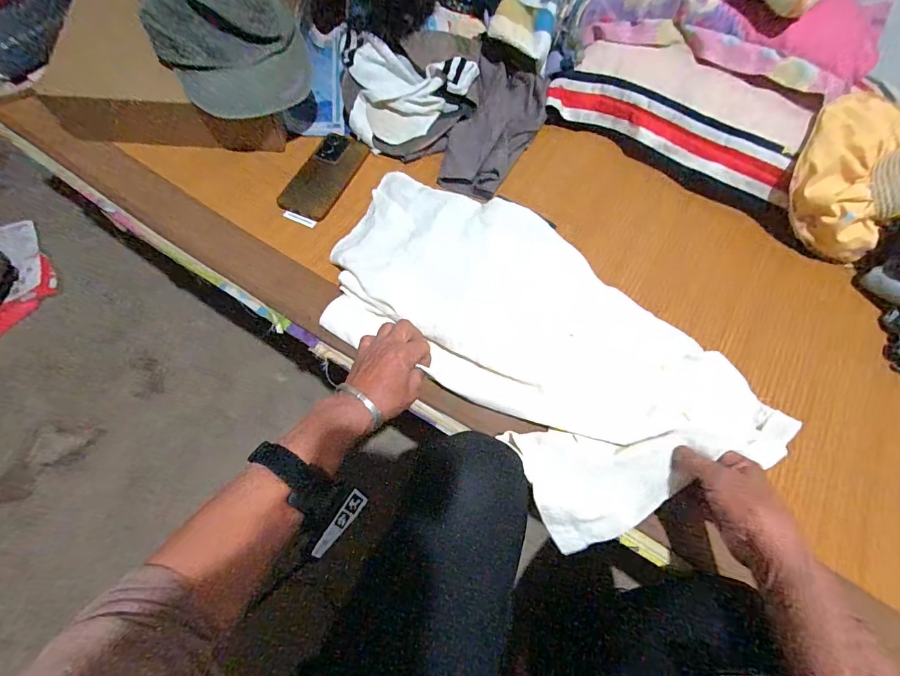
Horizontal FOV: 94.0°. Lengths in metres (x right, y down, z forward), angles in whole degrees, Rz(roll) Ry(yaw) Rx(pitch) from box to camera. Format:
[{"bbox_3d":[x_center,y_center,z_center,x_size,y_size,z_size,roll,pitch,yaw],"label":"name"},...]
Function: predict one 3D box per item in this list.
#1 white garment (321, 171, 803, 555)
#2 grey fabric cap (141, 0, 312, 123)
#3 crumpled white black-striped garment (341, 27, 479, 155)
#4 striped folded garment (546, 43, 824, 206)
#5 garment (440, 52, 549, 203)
[{"bbox_3d":[0.088,-0.012,0.510,0.570,0.061,0.290,38,69,16],"label":"white garment"},{"bbox_3d":[-0.322,-0.424,0.628,0.200,0.091,0.200,-2,96,-21],"label":"grey fabric cap"},{"bbox_3d":[-0.059,-0.394,0.665,0.204,0.078,0.155,-5,65,-4],"label":"crumpled white black-striped garment"},{"bbox_3d":[0.343,-0.344,0.642,0.377,0.099,0.140,32,69,13],"label":"striped folded garment"},{"bbox_3d":[0.072,-0.332,0.665,0.124,0.034,0.265,20,66,8],"label":"garment"}]

